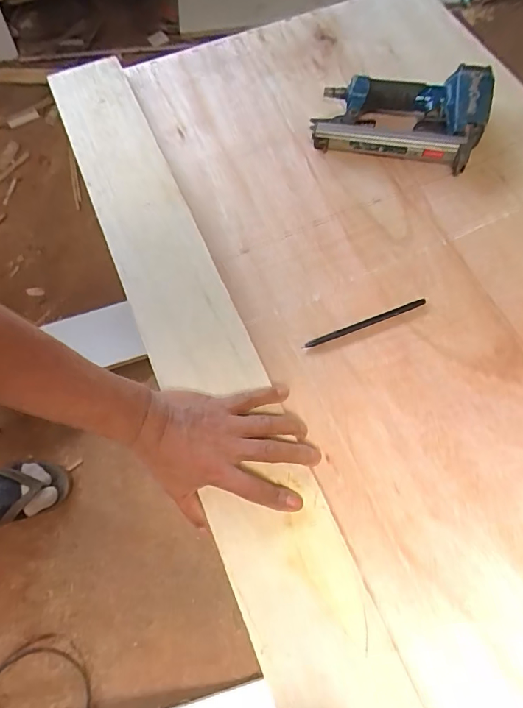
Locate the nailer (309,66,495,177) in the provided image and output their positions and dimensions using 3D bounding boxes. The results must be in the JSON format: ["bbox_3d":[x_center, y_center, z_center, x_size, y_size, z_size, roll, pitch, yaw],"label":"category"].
[{"bbox_3d":[0.168,-0.291,0.530,0.196,0.054,0.116,14,68,8],"label":"nailer"}]

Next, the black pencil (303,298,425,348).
[{"bbox_3d":[0.107,-0.032,0.451,0.134,0.004,0.007,-20,68,-6],"label":"black pencil"}]

